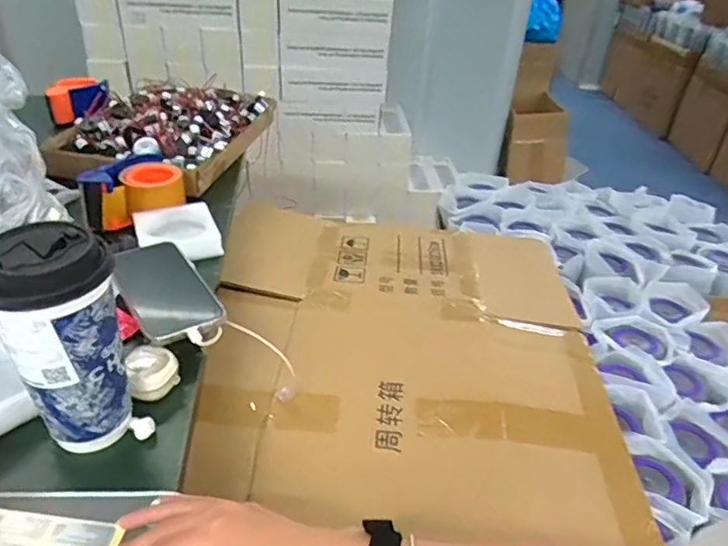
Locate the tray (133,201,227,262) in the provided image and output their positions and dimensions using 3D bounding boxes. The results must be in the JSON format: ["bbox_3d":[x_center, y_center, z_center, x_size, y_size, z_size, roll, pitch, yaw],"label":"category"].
[{"bbox_3d":[-0.244,-0.055,0.738,0.099,0.023,0.111,-12,38,-23],"label":"tray"}]

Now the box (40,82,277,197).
[{"bbox_3d":[-0.333,-0.251,0.968,0.277,0.060,0.337,8,34,6],"label":"box"}]

